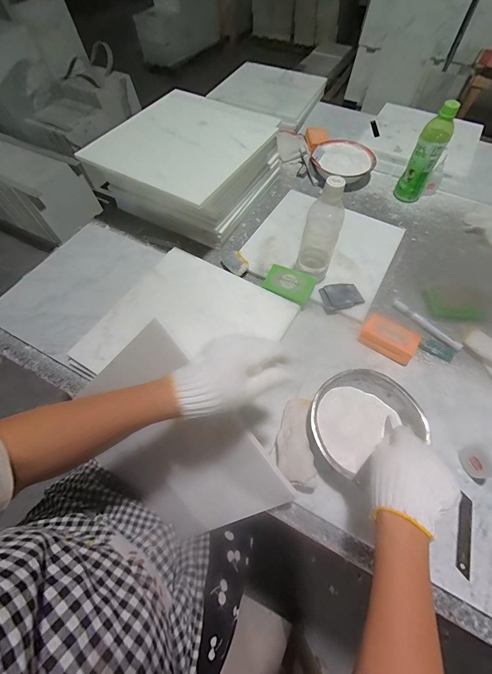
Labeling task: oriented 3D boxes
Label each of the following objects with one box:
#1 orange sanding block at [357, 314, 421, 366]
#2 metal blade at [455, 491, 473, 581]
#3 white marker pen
[{"bbox_3d":[0.257,0.003,0.538,0.094,0.027,0.062,29,66,15],"label":"orange sanding block"},{"bbox_3d":[0.298,0.267,0.407,0.025,0.004,0.096,25,66,-2],"label":"metal blade"},{"bbox_3d":[0.348,-0.025,0.577,0.019,0.016,0.140,-35,68,-17],"label":"white marker pen"}]

